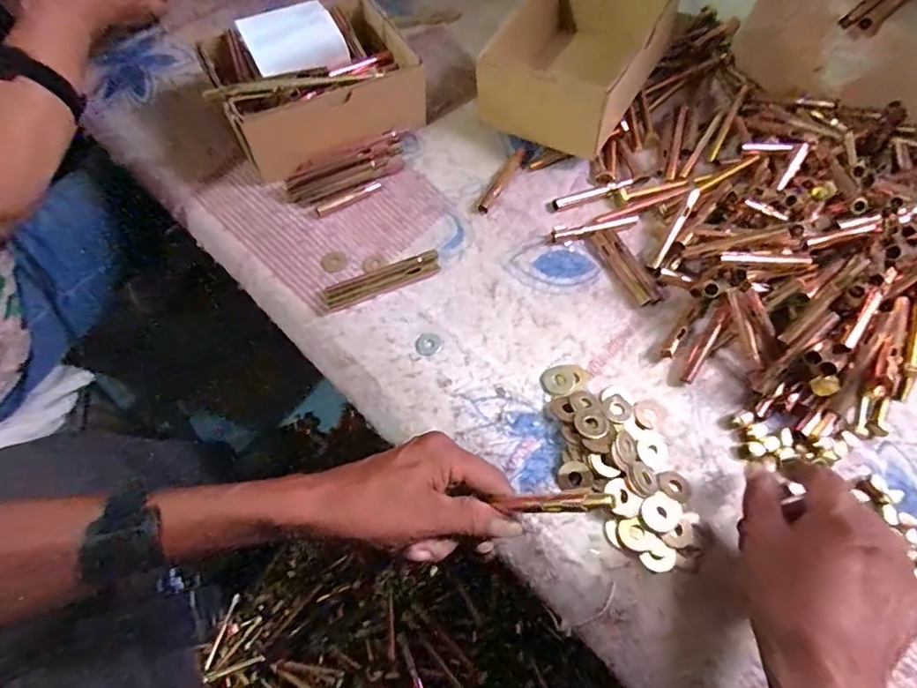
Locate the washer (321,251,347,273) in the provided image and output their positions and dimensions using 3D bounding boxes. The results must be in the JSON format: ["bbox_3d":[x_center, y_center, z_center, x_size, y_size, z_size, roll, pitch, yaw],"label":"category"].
[{"bbox_3d":[-0.112,-0.074,0.469,0.022,0.004,0.021,0,76,0],"label":"washer"}]

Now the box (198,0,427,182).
[{"bbox_3d":[-0.133,-0.248,0.497,0.185,0.089,0.136,-21,65,-10],"label":"box"}]

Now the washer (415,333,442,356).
[{"bbox_3d":[-0.025,0.000,0.434,0.022,0.004,0.021,0,63,1],"label":"washer"}]

